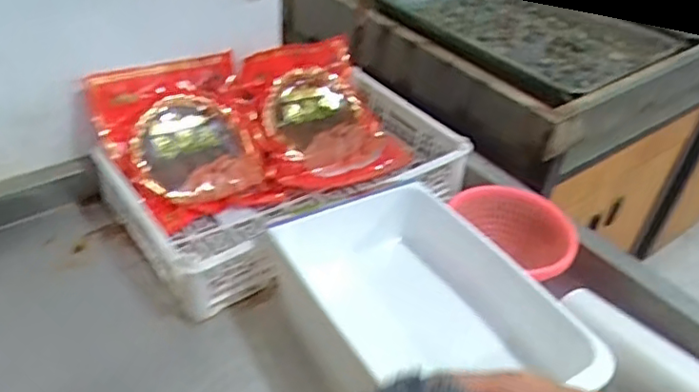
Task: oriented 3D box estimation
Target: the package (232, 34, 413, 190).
[{"bbox_3d":[-0.045,-0.122,0.930,0.213,0.082,0.230,-16,83,-28],"label":"package"}]

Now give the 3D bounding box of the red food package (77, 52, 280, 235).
[{"bbox_3d":[-0.222,-0.074,0.829,0.202,0.041,0.219,-19,83,-29],"label":"red food package"}]

